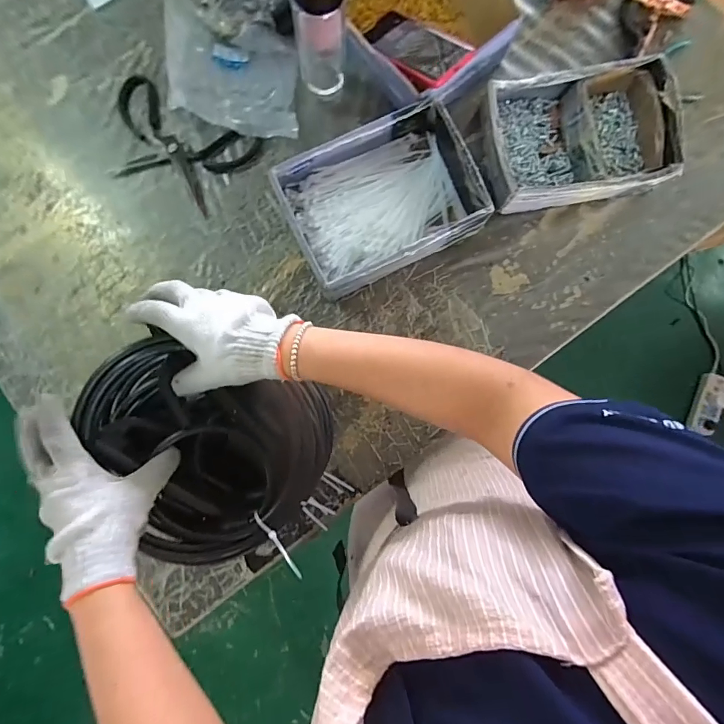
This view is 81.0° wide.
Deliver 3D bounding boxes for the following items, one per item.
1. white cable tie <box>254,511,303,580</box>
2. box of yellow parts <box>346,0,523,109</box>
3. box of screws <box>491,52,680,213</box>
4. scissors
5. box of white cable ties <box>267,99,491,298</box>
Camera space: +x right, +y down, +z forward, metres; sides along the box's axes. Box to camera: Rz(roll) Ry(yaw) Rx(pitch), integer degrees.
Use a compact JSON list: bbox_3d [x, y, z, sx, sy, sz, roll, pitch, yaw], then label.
[{"bbox_3d":[-0.087,0.188,0.439,0.007,0.011,0.081,-41,73,-4],"label":"white cable tie"},{"bbox_3d":[0.084,-0.499,0.607,0.235,0.077,0.214,43,86,0],"label":"box of yellow parts"},{"bbox_3d":[0.311,-0.321,0.612,0.254,0.066,0.176,-9,87,-3],"label":"box of screws"},{"bbox_3d":[-0.277,-0.316,0.619,0.219,0.010,0.141,28,86,-1],"label":"scissors"},{"bbox_3d":[0.027,-0.221,0.593,0.251,0.069,0.190,-24,88,-3],"label":"box of white cable ties"}]

